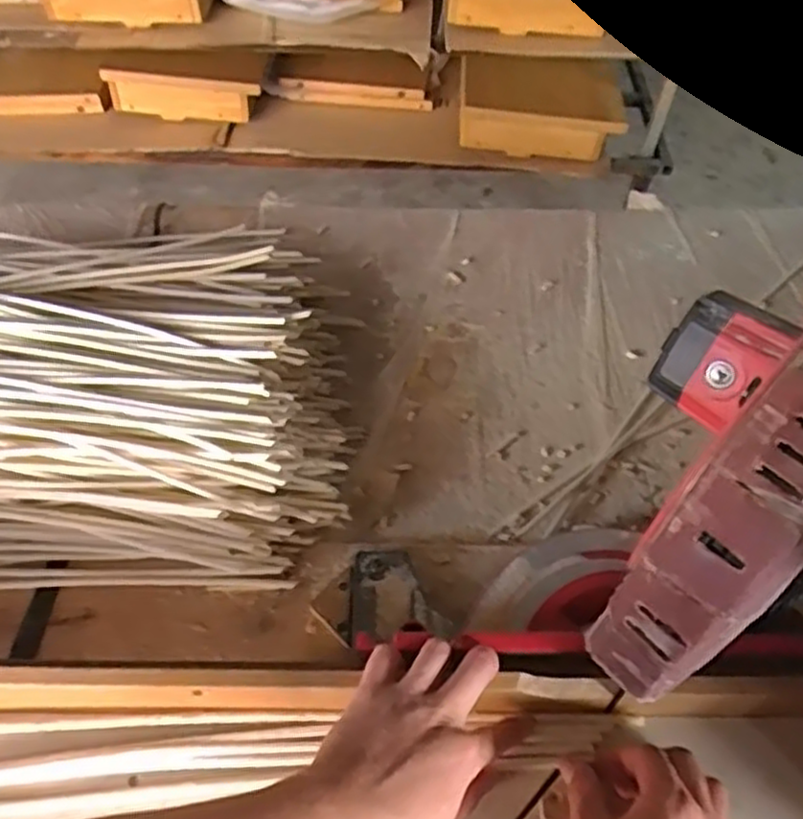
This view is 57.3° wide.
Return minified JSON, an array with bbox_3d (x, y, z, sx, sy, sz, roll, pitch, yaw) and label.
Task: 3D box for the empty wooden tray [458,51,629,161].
[{"bbox_3d":[0.337,-0.727,1.778,0.394,0.211,0.088,3,52,1],"label":"empty wooden tray"}]

